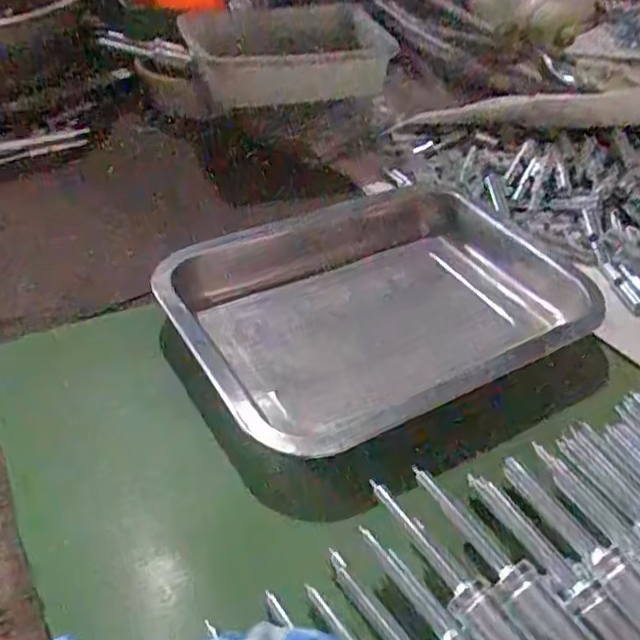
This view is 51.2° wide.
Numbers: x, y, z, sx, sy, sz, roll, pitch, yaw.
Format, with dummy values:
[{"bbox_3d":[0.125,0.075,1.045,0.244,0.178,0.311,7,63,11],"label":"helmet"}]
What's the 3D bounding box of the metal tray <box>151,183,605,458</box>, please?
[{"bbox_3d":[0.040,-0.005,0.452,0.270,0.055,0.196,-17,47,-22],"label":"metal tray"}]

